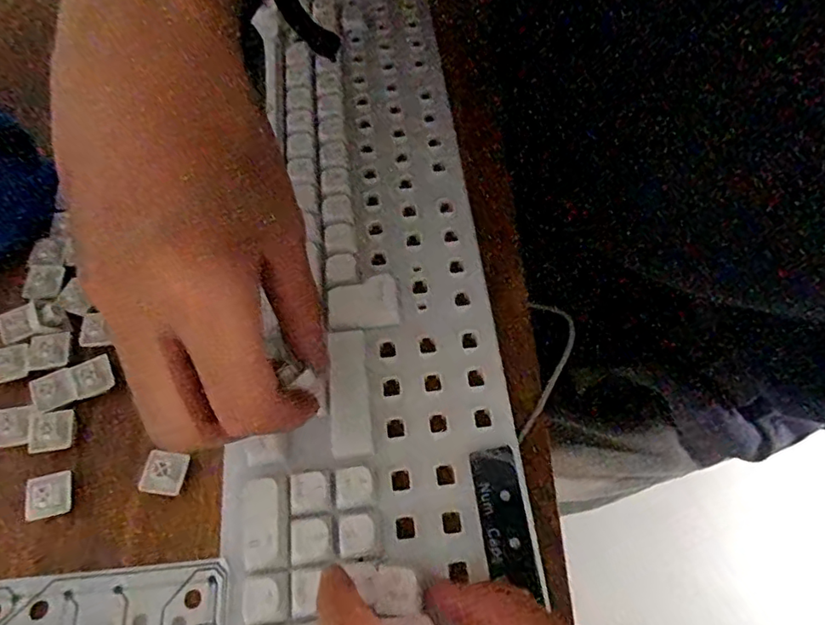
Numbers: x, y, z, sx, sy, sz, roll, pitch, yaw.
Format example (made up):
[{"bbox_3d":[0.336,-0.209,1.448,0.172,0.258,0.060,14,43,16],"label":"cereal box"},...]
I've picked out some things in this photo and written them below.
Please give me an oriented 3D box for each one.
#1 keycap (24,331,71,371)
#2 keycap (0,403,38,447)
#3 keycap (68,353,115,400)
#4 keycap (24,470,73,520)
[{"bbox_3d":[-0.173,0.018,0.263,0.021,0.004,0.017,-10,64,-6],"label":"keycap"},{"bbox_3d":[-0.179,0.050,0.246,0.018,0.004,0.018,-6,64,-4],"label":"keycap"},{"bbox_3d":[-0.149,0.029,0.256,0.017,0.004,0.016,-19,66,-10],"label":"keycap"},{"bbox_3d":[-0.154,0.077,0.235,0.016,0.008,0.018,-11,64,-7],"label":"keycap"}]

